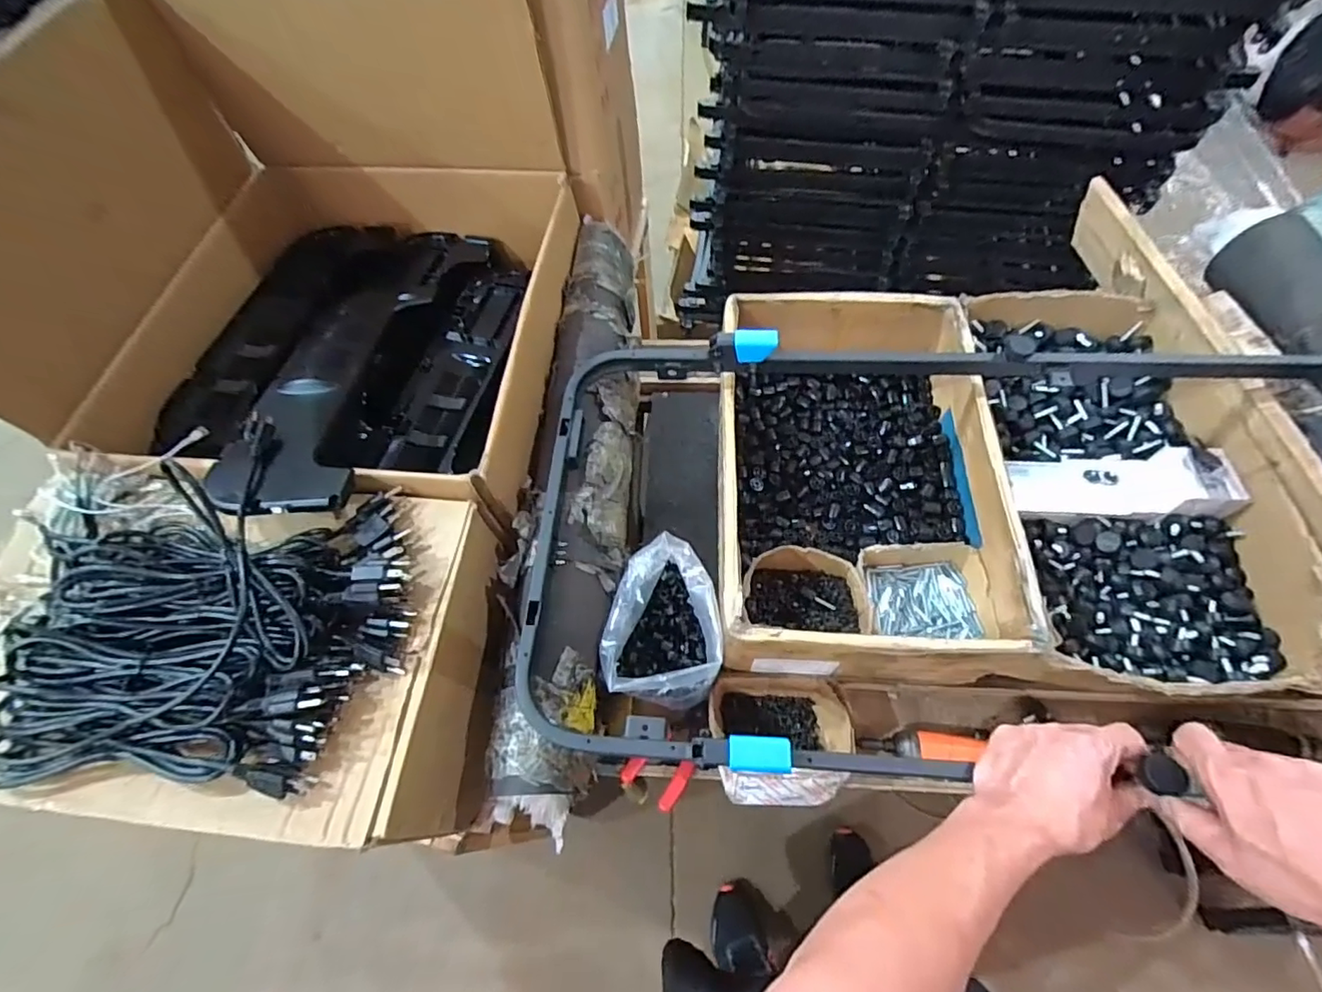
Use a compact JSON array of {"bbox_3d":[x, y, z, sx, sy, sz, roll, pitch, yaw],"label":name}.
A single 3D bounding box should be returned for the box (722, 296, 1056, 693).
[{"bbox_3d":[0.261,-0.031,0.785,0.341,0.162,0.527,3,62,5],"label":"box"}]

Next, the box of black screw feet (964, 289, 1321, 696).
[{"bbox_3d":[0.596,-0.048,0.776,0.344,0.111,0.621,-2,62,3],"label":"box of black screw feet"}]

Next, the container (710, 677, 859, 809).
[{"bbox_3d":[0.148,0.303,0.706,0.170,0.099,0.146,-1,62,4],"label":"container"}]

